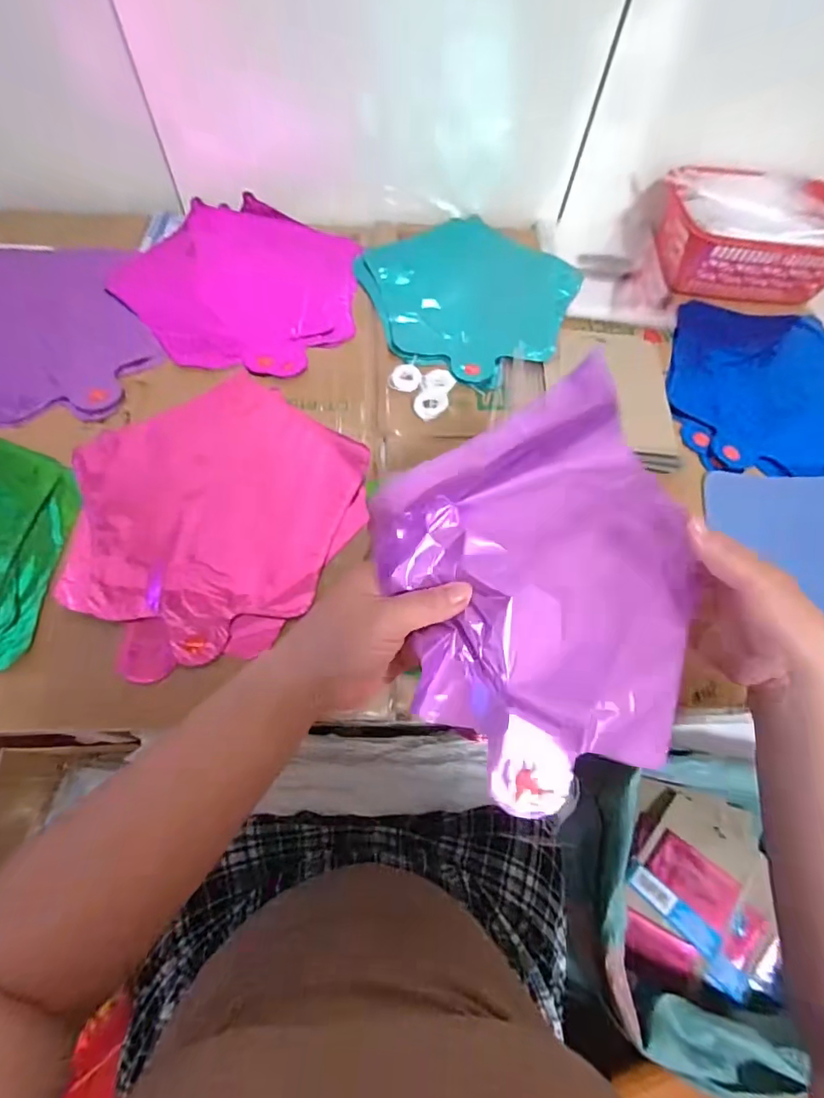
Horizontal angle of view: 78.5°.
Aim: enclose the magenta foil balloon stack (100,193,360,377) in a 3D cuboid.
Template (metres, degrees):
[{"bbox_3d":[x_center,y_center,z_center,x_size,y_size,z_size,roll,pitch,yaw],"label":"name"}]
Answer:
[{"bbox_3d":[-0.180,-0.292,0.550,0.250,0.023,0.252,14,65,3],"label":"magenta foil balloon stack"}]

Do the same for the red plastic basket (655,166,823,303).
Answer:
[{"bbox_3d":[0.389,-0.355,0.568,0.212,0.067,0.134,-2,65,-4],"label":"red plastic basket"}]

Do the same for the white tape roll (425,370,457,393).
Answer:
[{"bbox_3d":[0.028,-0.162,0.484,0.030,0.010,0.029,1,65,-3],"label":"white tape roll"}]

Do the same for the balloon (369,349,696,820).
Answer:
[{"bbox_3d":[0.089,0.018,0.279,0.189,0.074,0.179,-30,70,-16],"label":"balloon"}]

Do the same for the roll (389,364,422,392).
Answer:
[{"bbox_3d":[-0.006,-0.163,0.483,0.029,0.008,0.028,1,65,-3],"label":"roll"}]

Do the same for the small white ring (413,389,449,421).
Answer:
[{"bbox_3d":[0.017,-0.136,0.467,0.031,0.009,0.028,-27,69,-15],"label":"small white ring"}]

